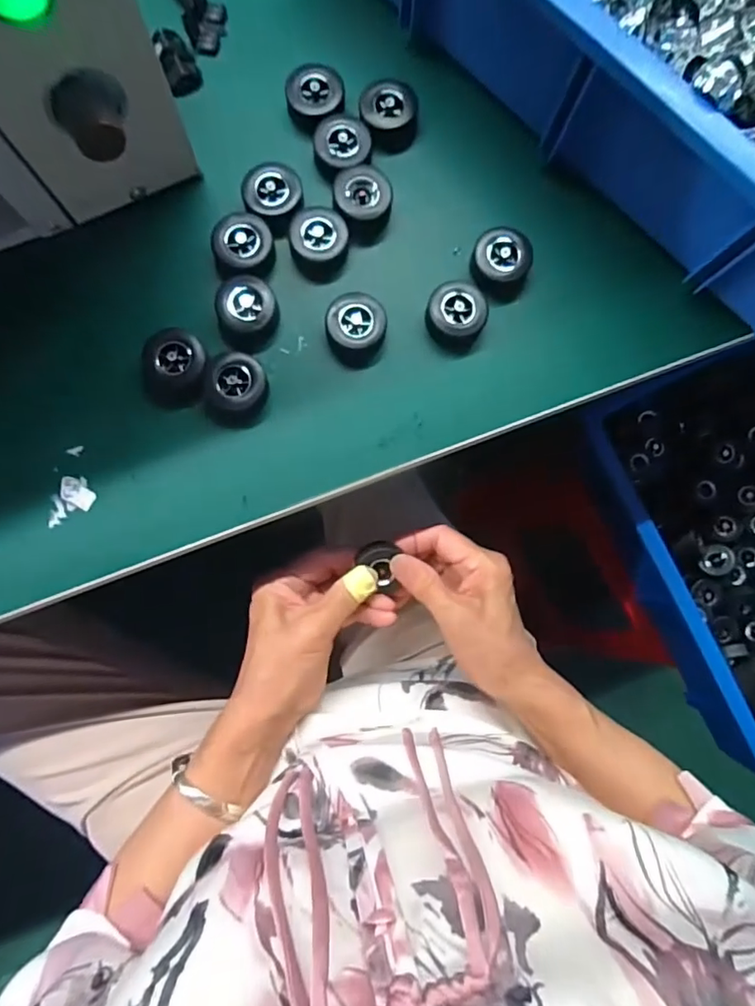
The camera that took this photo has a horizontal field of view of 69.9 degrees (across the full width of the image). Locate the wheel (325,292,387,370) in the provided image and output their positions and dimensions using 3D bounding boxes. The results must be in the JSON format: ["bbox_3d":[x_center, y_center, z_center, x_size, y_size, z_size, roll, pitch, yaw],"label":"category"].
[{"bbox_3d":[-0.013,-0.108,0.342,0.037,0.023,0.039,0,86,0],"label":"wheel"}]

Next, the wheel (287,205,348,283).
[{"bbox_3d":[-0.037,-0.166,0.348,0.036,0.026,0.039,0,86,0],"label":"wheel"}]

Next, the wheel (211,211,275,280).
[{"bbox_3d":[-0.084,-0.160,0.338,0.036,0.015,0.037,0,86,0],"label":"wheel"}]

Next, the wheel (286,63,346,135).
[{"bbox_3d":[-0.041,-0.266,0.352,0.038,0.014,0.036,0,86,0],"label":"wheel"}]

